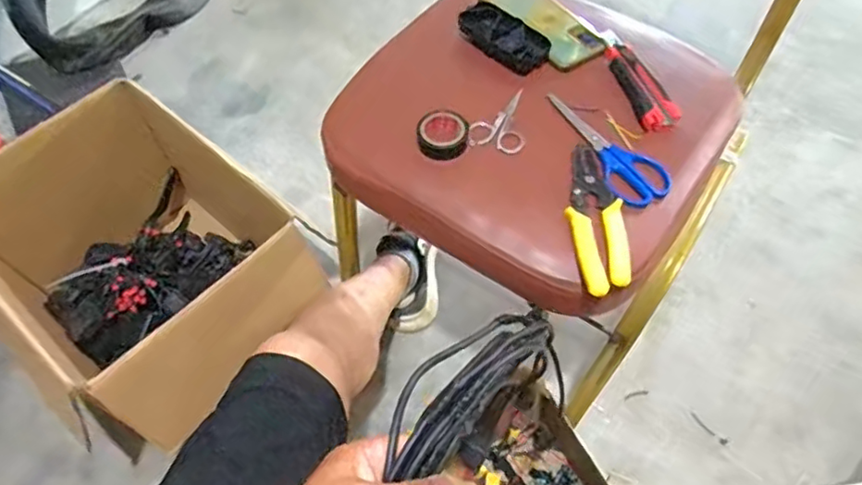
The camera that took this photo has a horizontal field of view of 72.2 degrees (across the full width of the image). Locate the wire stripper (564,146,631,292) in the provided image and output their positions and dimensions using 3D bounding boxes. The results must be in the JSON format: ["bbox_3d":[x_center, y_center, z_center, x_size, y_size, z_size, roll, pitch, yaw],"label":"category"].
[{"bbox_3d":[0.153,-0.028,0.552,0.049,0.016,0.169,3,59,3],"label":"wire stripper"}]

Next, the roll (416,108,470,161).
[{"bbox_3d":[0.012,-0.109,0.598,0.051,0.018,0.051,-1,59,0],"label":"roll"}]

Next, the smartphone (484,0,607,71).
[{"bbox_3d":[0.130,-0.268,0.709,0.077,0.012,0.177,-22,57,-19],"label":"smartphone"}]

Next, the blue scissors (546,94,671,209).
[{"bbox_3d":[0.184,-0.103,0.600,0.065,0.012,0.159,-17,60,-9],"label":"blue scissors"}]

